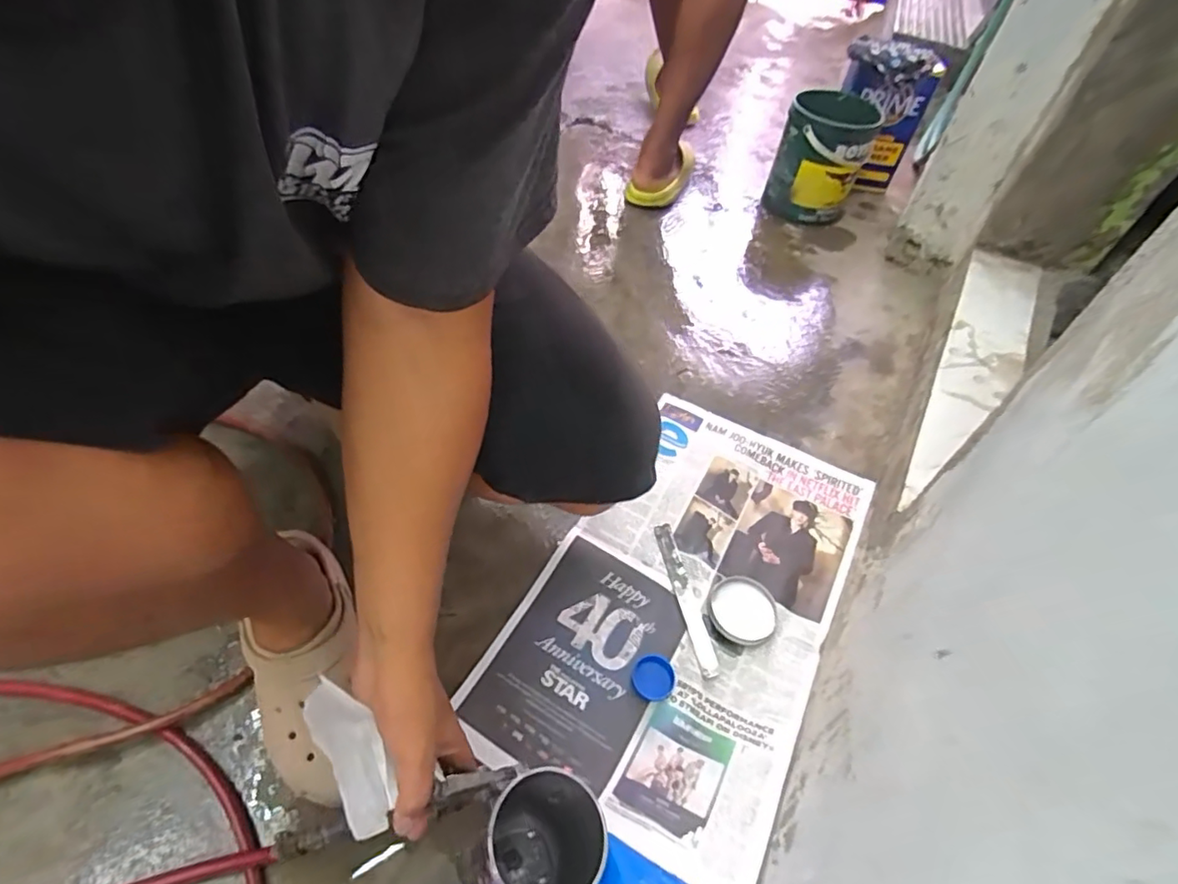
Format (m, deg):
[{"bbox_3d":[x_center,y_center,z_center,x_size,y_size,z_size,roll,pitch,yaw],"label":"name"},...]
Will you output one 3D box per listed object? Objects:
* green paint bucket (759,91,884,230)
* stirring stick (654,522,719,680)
[{"bbox_3d":[0.465,-0.573,1.167,0.168,0.185,0.172,21,53,11],"label":"green paint bucket"},{"bbox_3d":[0.112,0.179,0.678,0.022,0.005,0.183,-9,53,-11],"label":"stirring stick"}]

